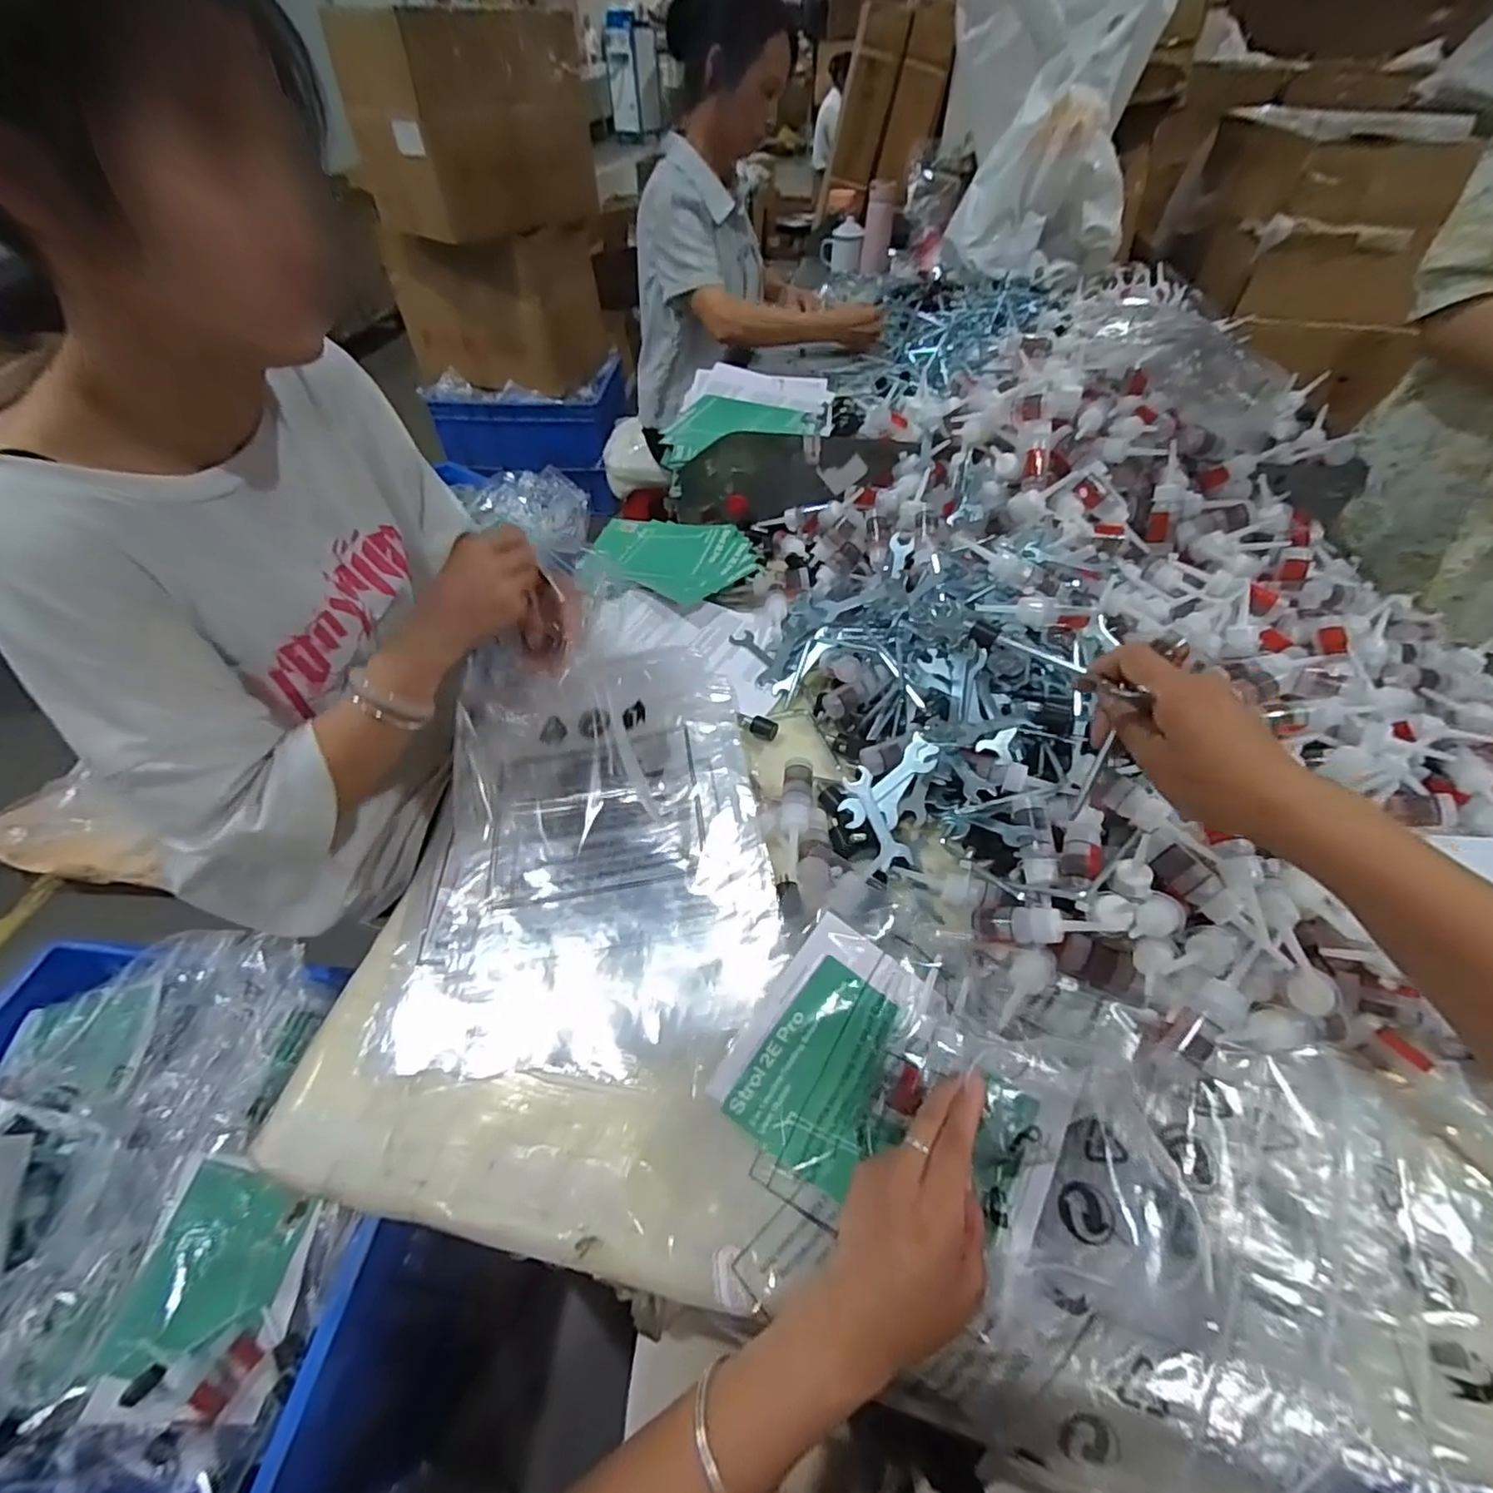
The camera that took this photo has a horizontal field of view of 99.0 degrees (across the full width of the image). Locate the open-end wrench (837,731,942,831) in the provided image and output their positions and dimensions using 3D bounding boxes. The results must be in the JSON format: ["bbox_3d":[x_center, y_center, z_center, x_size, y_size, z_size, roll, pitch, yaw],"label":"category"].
[{"bbox_3d":[0.121,0.032,0.549,0.097,0.008,0.029,-40,58,0],"label":"open-end wrench"}]

